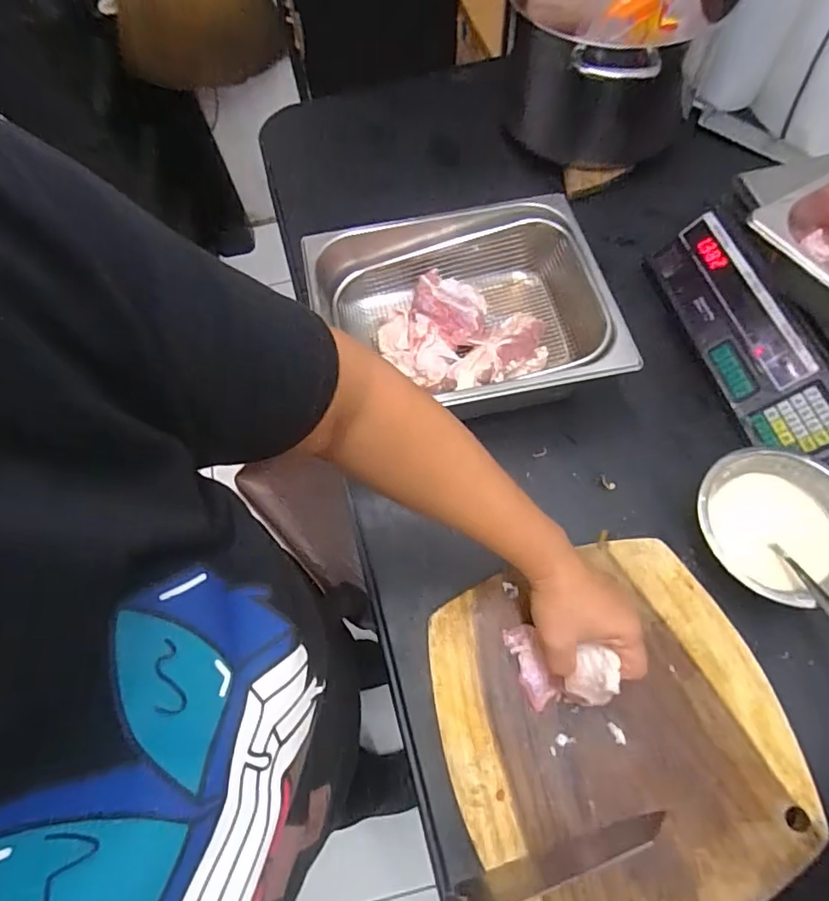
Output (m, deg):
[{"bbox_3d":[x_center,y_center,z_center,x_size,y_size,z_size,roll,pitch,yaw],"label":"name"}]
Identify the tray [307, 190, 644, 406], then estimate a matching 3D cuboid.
[{"bbox_3d":[0.055,-0.151,0.626,0.314,0.100,0.262,-12,64,-2],"label":"tray"}]

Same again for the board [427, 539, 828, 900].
[{"bbox_3d":[0.170,0.238,0.459,0.281,0.012,0.285,-19,65,-6],"label":"board"}]

